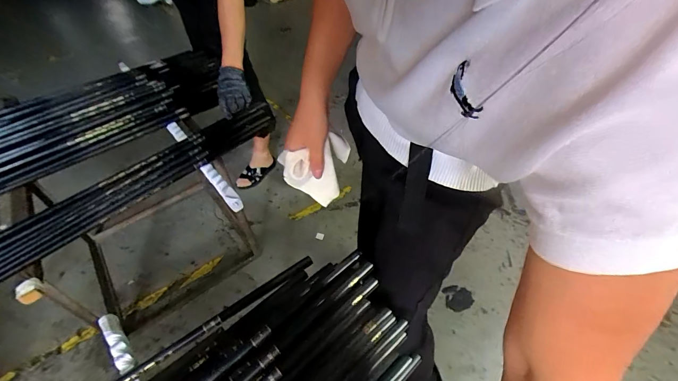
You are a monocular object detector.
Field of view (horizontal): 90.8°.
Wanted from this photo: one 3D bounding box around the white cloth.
[{"bbox_3d":[-0.029,-0.032,0.537,0.123,0.112,0.047,-29,50,-21],"label":"white cloth"}]

